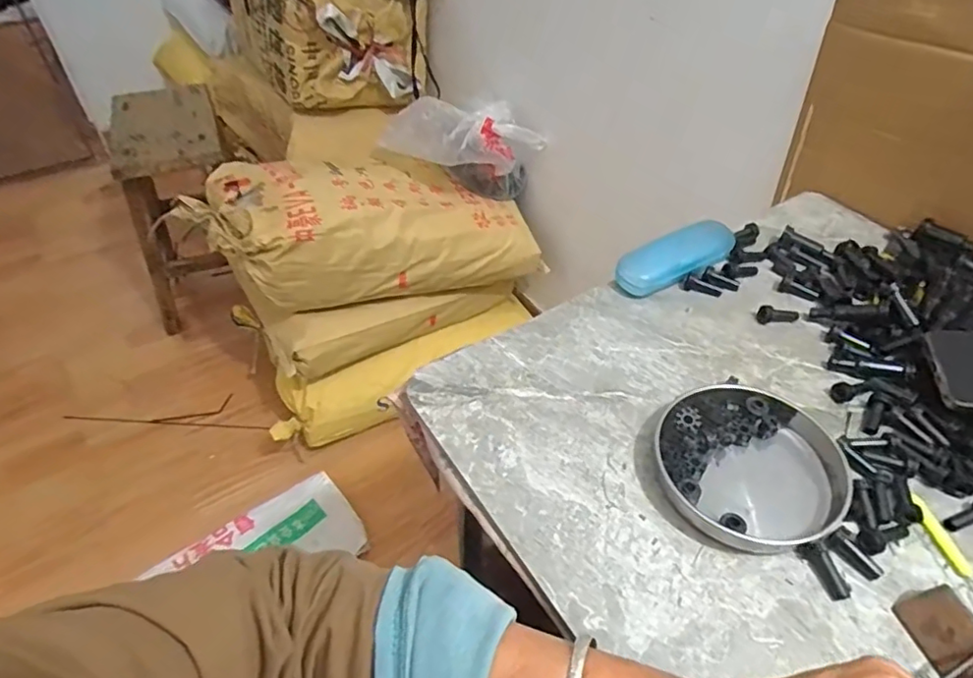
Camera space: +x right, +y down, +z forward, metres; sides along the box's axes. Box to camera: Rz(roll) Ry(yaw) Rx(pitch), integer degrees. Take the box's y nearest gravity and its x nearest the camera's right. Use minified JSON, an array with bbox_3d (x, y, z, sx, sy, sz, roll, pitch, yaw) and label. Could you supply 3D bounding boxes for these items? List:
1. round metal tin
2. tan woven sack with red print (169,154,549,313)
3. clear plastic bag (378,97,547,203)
[{"bbox_3d":[0.203,0.094,0.465,0.137,0.026,0.141,0,46,0],"label":"round metal tin"},{"bbox_3d":[-0.234,-0.228,1.239,0.667,0.233,0.270,0,43,-22],"label":"tan woven sack with red print"},{"bbox_3d":[-0.045,-0.370,1.221,0.315,0.206,0.135,3,46,3],"label":"clear plastic bag"}]

